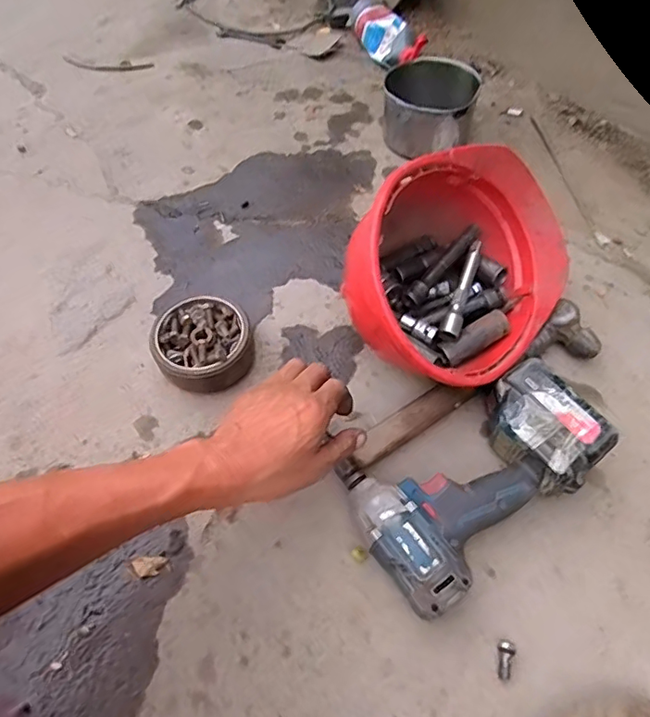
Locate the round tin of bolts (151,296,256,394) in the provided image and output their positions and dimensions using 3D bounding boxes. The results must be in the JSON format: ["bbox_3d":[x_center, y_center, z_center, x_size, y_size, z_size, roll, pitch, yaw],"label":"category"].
[{"bbox_3d":[-0.133,-0.013,0.607,0.102,0.056,0.101,0,58,0],"label":"round tin of bolts"}]

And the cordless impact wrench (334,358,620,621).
[{"bbox_3d":[0.136,0.109,0.517,0.237,0.085,0.142,-33,64,-19],"label":"cordless impact wrench"}]

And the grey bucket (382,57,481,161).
[{"bbox_3d":[0.151,-0.374,0.824,0.126,0.090,0.138,0,58,0],"label":"grey bucket"}]

